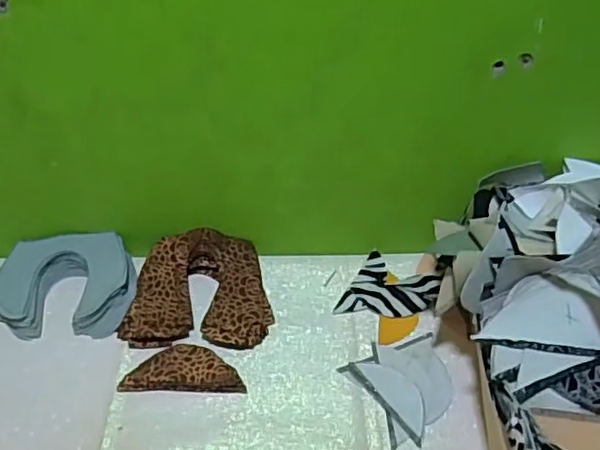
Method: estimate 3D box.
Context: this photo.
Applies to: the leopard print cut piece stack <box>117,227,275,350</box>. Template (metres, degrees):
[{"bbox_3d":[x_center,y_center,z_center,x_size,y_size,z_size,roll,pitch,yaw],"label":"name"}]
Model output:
[{"bbox_3d":[-0.115,0.073,0.717,0.164,0.042,0.138,2,47,2],"label":"leopard print cut piece stack"}]

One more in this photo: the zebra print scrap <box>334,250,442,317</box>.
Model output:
[{"bbox_3d":[0.107,0.081,0.726,0.095,0.013,0.094,23,51,20],"label":"zebra print scrap"}]

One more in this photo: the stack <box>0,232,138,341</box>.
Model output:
[{"bbox_3d":[-0.273,0.068,0.720,0.154,0.041,0.118,-1,47,-1],"label":"stack"}]

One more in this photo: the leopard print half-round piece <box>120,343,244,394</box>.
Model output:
[{"bbox_3d":[-0.123,0.154,0.659,0.125,0.018,0.050,1,47,0],"label":"leopard print half-round piece"}]

